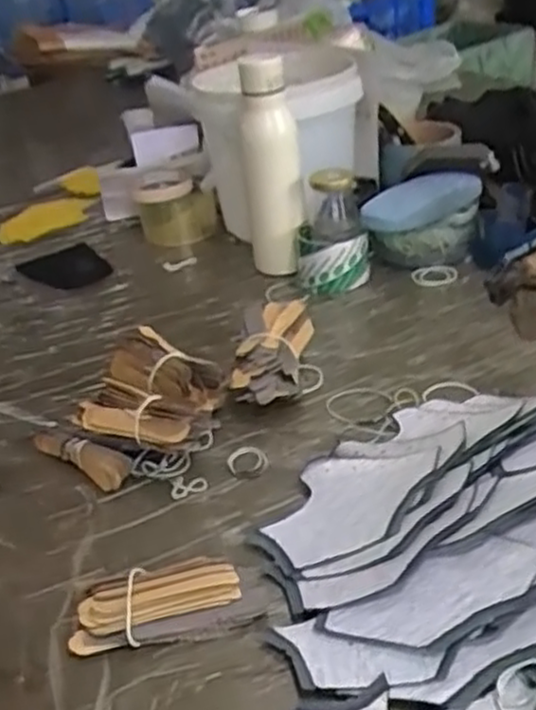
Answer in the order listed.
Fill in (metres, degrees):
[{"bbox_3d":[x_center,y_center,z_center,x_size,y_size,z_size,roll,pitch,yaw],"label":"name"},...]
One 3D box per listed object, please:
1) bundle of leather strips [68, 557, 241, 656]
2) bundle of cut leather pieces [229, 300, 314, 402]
[{"bbox_3d":[-0.072,0.156,0.483,0.105,0.023,0.048,-13,32,-6],"label":"bundle of leather strips"},{"bbox_3d":[0.008,0.001,0.702,0.071,0.053,0.127,-2,31,9],"label":"bundle of cut leather pieces"}]

